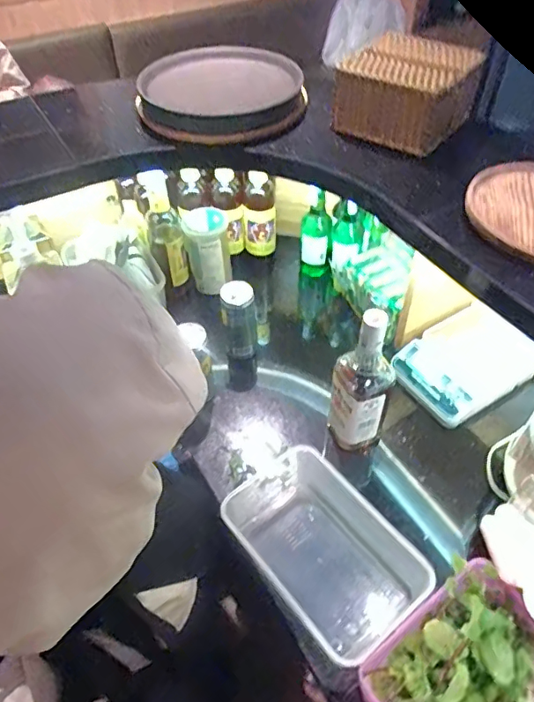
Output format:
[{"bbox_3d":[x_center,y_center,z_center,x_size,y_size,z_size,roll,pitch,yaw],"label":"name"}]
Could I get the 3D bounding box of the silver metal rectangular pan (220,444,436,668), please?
[{"bbox_3d":[0.083,0.267,0.718,0.185,0.090,0.256,-32,56,-25],"label":"silver metal rectangular pan"}]

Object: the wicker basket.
[{"bbox_3d":[0.214,-0.411,0.836,0.190,0.097,0.166,26,54,21],"label":"wicker basket"}]

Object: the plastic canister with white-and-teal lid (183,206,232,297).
[{"bbox_3d":[-0.123,-0.202,1.055,0.092,0.148,0.087,-6,49,-5],"label":"plastic canister with white-and-teal lid"}]

